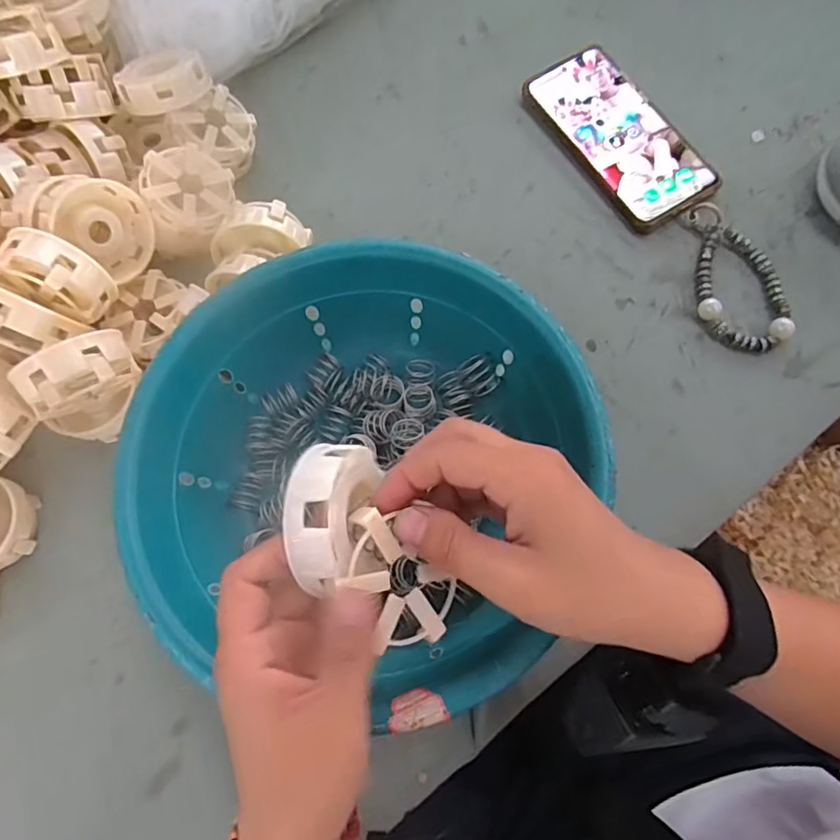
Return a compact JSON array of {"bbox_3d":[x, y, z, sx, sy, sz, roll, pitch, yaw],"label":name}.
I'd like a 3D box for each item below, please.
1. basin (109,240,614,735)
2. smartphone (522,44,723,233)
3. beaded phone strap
[{"bbox_3d":[-0.029,0.023,0.342,0.254,0.090,0.243,0,74,1],"label":"basin"},{"bbox_3d":[0.162,-0.233,0.451,0.078,0.015,0.167,-32,76,-8],"label":"smartphone"},{"bbox_3d":[0.237,-0.108,0.409,0.060,0.017,0.113,0,74,1],"label":"beaded phone strap"}]

